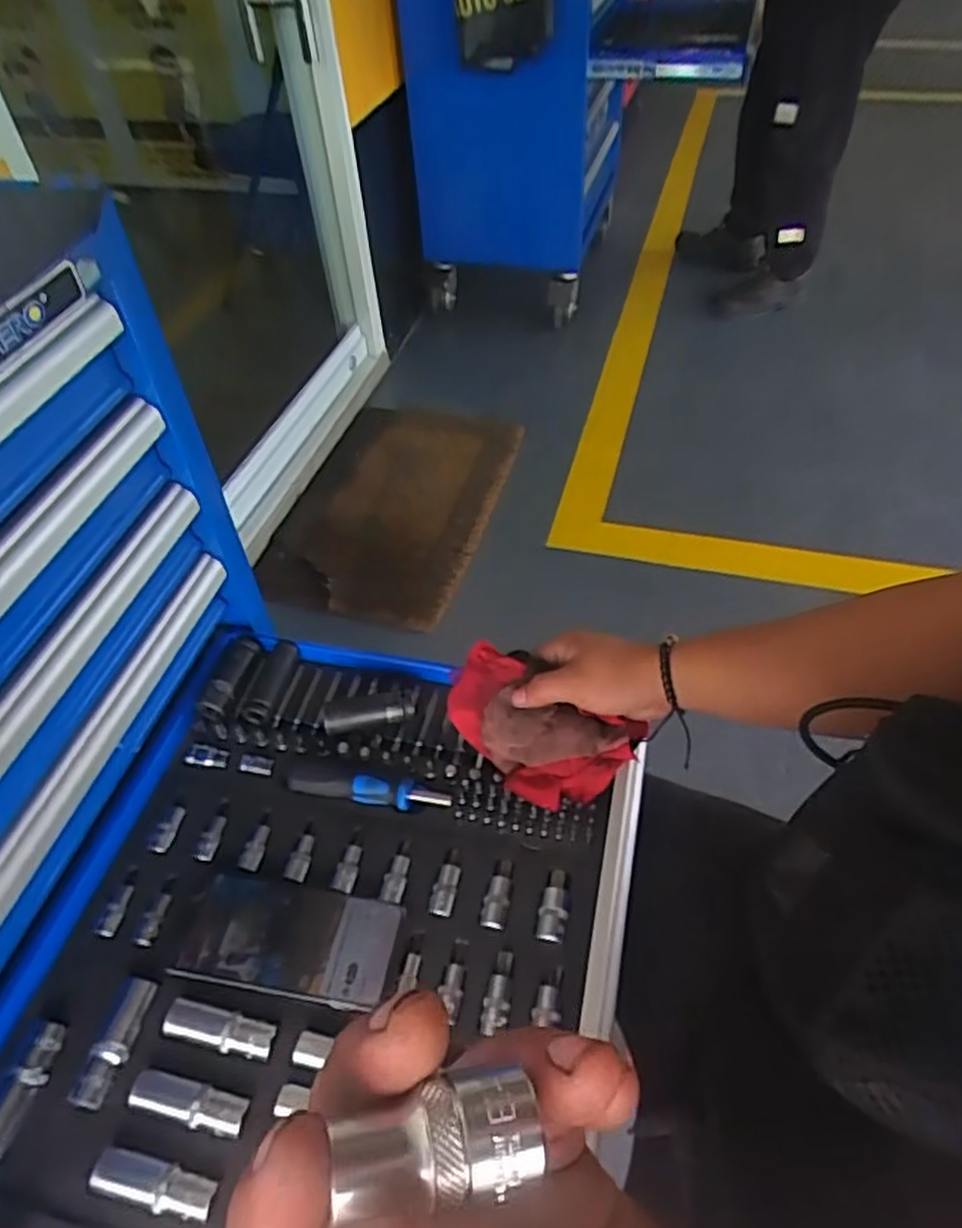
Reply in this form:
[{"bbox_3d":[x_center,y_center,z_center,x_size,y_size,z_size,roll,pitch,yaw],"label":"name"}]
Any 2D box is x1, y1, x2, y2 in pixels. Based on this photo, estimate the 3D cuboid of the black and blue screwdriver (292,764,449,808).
[{"bbox_3d":[-0.094,0.143,0.632,0.138,0.019,0.022,7,48,10],"label":"black and blue screwdriver"}]

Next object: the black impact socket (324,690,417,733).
[{"bbox_3d":[-0.098,0.081,0.664,0.078,0.027,0.026,-12,48,-7],"label":"black impact socket"}]

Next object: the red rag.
[{"bbox_3d":[0.042,0.092,0.604,0.149,0.080,0.078,18,52,20],"label":"red rag"}]

